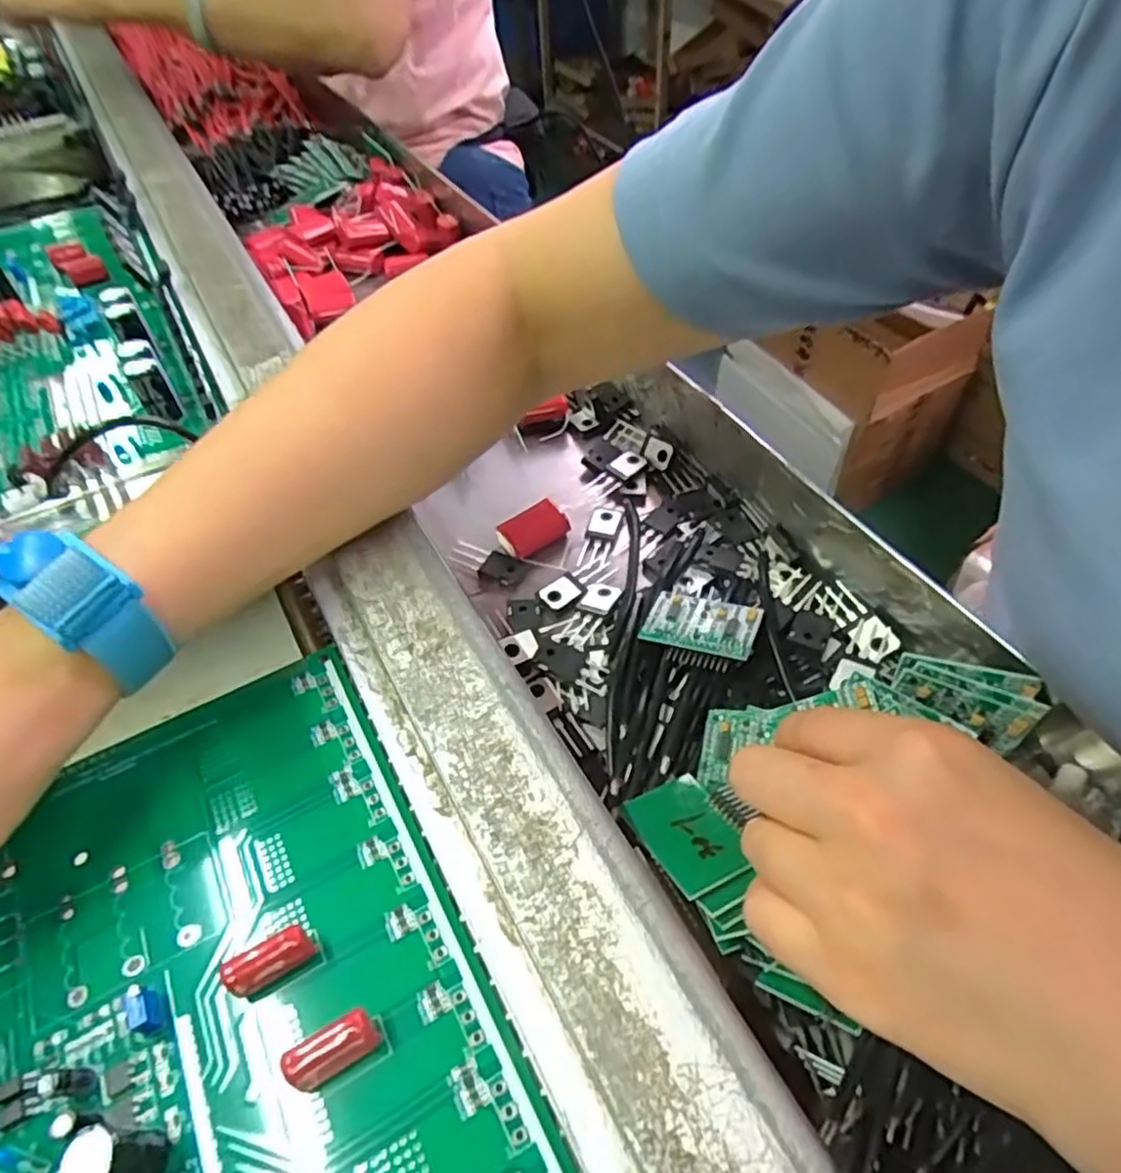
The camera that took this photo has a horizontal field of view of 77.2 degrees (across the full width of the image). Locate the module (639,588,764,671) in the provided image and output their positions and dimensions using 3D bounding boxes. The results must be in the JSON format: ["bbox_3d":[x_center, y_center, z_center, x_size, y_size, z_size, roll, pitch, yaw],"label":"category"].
[{"bbox_3d":[0.058,0.018,0.294,0.045,0.004,0.038,13,45,26],"label":"module"}]

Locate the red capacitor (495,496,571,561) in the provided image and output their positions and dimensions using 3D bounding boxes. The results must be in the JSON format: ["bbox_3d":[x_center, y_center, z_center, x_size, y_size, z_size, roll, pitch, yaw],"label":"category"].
[{"bbox_3d":[-0.013,-0.029,0.353,0.034,0.012,0.021,-27,55,-25],"label":"red capacitor"}]

